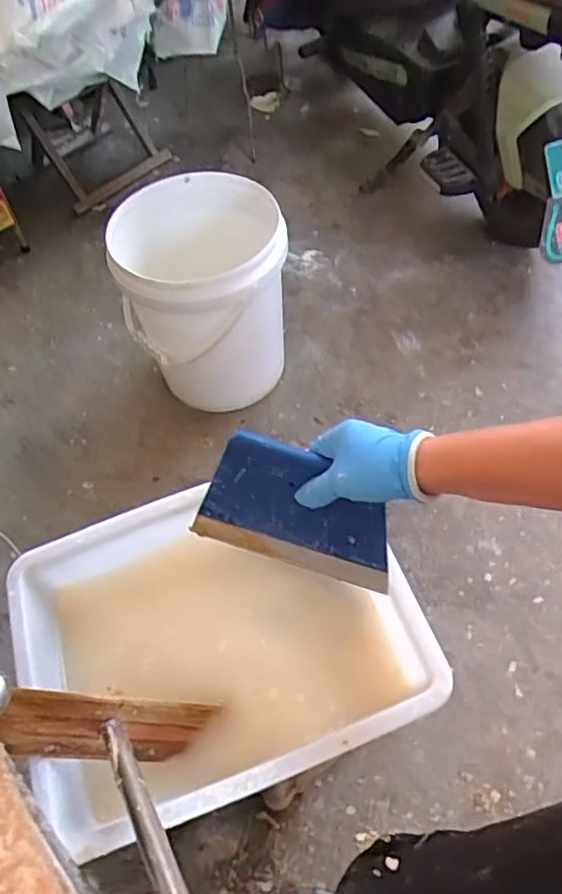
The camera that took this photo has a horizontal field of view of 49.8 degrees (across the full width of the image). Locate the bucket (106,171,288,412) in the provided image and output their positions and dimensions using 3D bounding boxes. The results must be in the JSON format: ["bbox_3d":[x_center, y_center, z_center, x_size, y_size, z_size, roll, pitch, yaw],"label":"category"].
[{"bbox_3d":[-0.141,-0.275,1.152,0.297,0.366,0.310,-2,56,3],"label":"bucket"}]

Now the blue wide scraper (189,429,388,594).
[{"bbox_3d":[0.015,0.059,0.555,0.182,0.125,0.010,16,30,10],"label":"blue wide scraper"}]

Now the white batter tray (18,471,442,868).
[{"bbox_3d":[-0.061,0.187,0.589,0.346,0.111,0.279,-20,57,-9],"label":"white batter tray"}]

